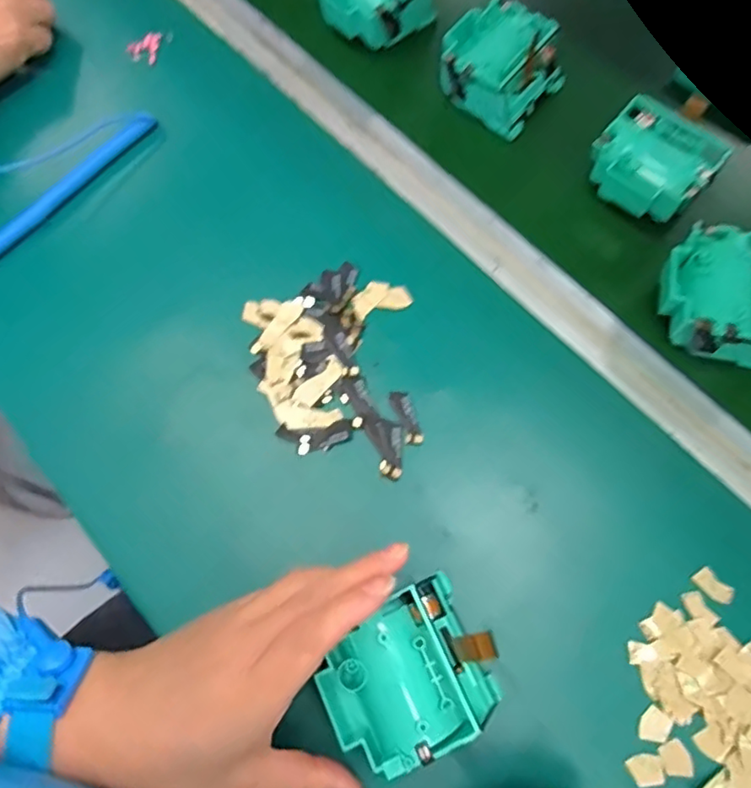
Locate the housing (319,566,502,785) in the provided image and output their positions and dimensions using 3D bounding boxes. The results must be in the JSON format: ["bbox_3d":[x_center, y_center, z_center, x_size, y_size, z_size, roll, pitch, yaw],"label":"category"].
[{"bbox_3d":[0.016,0.140,0.292,0.083,0.040,0.070,-27,72,-7],"label":"housing"}]

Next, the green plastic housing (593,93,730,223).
[{"bbox_3d":[0.186,-0.153,0.402,0.074,0.039,0.069,41,77,14],"label":"green plastic housing"}]

